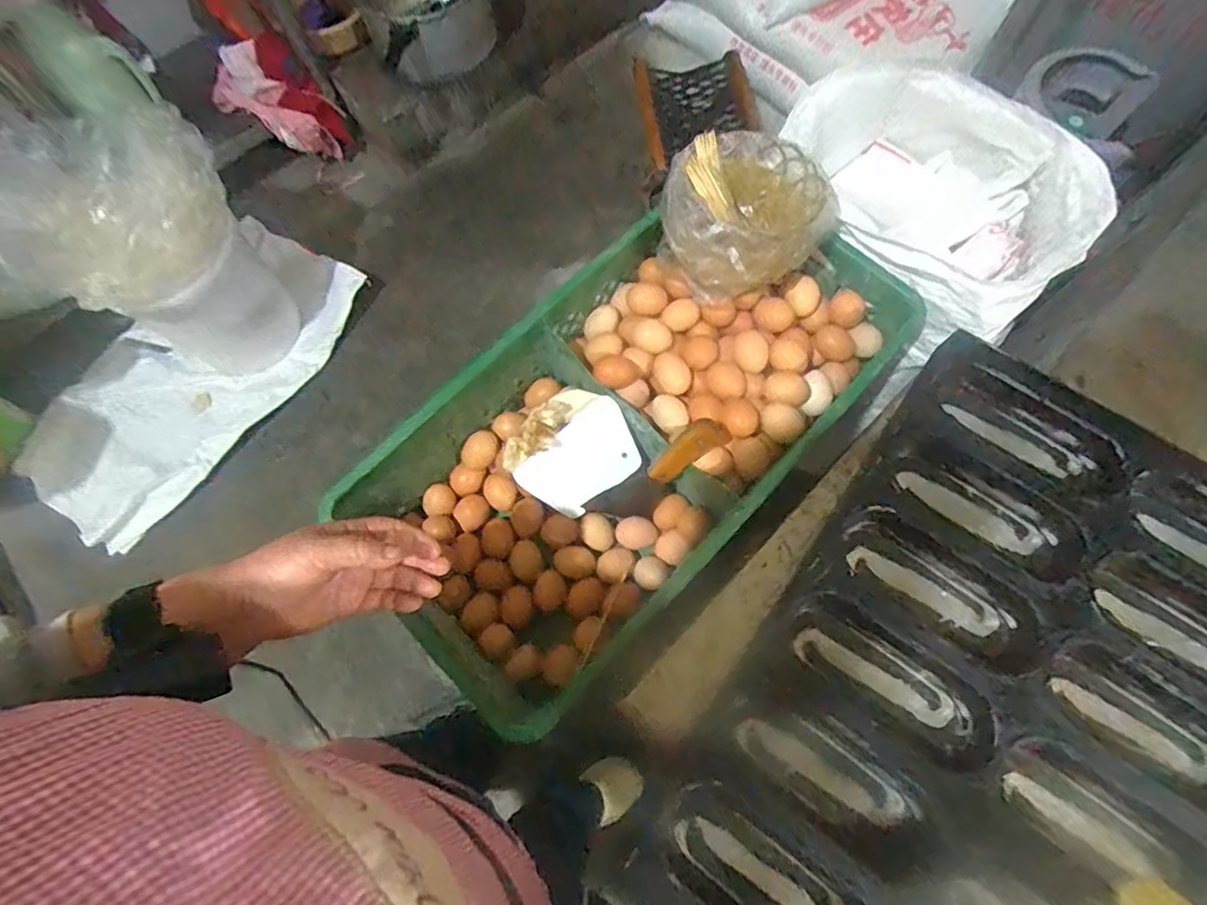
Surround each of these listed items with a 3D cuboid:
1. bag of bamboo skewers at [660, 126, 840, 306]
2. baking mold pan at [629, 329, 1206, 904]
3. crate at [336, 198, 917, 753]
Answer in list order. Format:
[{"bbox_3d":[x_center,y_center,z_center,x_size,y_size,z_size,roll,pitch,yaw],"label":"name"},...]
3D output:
[{"bbox_3d":[0.159,-0.278,0.673,0.184,0.097,0.171,-19,72,-5],"label":"bag of bamboo skewers"},{"bbox_3d":[0.350,0.215,0.503,0.384,0.068,0.588,35,75,12],"label":"baking mold pan"},{"bbox_3d":[0.042,-0.028,0.702,0.321,0.151,0.637,43,77,14],"label":"crate"}]

